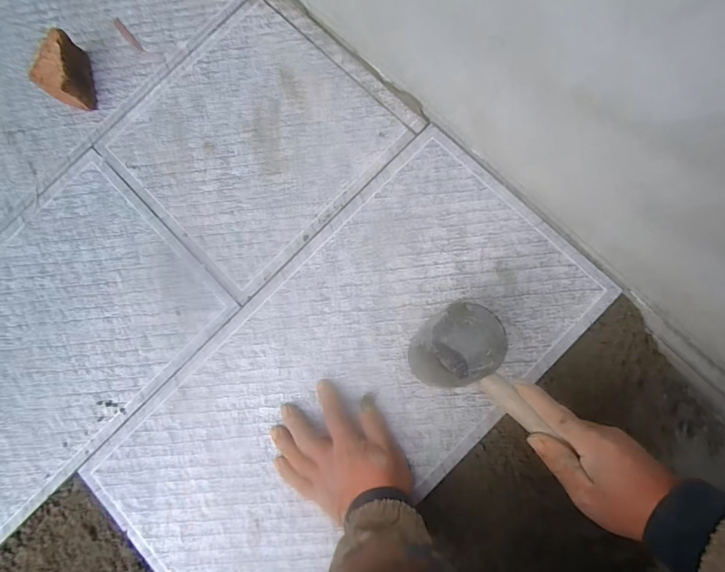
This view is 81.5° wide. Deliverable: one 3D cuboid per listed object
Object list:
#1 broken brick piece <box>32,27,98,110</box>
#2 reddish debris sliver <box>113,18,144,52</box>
[{"bbox_3d":[-0.381,-0.269,0.535,0.053,0.054,0.094,-13,82,2],"label":"broken brick piece"},{"bbox_3d":[-0.318,-0.339,0.570,0.010,0.004,0.068,-40,82,-2],"label":"reddish debris sliver"}]

